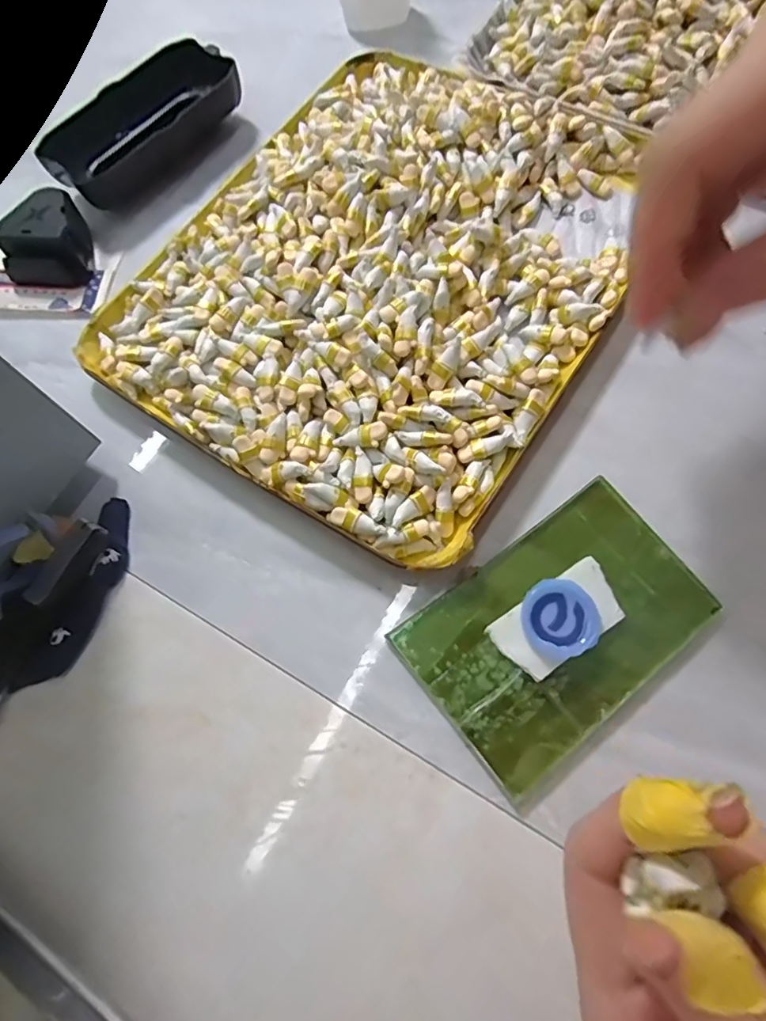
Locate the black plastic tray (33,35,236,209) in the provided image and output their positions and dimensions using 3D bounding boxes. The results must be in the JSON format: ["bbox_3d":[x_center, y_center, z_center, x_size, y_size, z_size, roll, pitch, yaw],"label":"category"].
[{"bbox_3d":[-0.129,-0.206,0.294,0.047,0.031,0.108,41,78,17],"label":"black plastic tray"}]

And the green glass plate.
[{"bbox_3d":[0.064,0.041,0.193,0.102,0.008,0.068,-37,71,-9],"label":"green glass plate"}]

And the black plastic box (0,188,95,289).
[{"bbox_3d":[-0.170,-0.137,0.270,0.039,0.020,0.047,-3,69,4],"label":"black plastic box"}]

